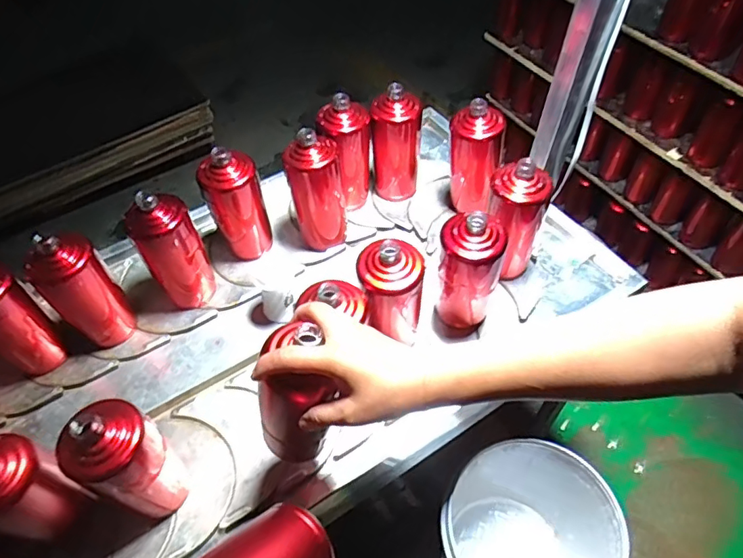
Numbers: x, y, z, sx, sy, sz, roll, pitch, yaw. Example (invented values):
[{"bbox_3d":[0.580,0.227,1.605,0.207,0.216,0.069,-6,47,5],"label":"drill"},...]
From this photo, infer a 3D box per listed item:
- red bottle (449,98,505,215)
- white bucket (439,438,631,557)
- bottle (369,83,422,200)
[{"bbox_3d":[0.165,-0.192,0.859,0.075,0.213,0.058,5,56,7],"label":"red bottle"},{"bbox_3d":[0.305,0.537,1.066,0.282,0.356,0.307,-2,55,2],"label":"white bucket"},{"bbox_3d":[0.040,-0.218,0.878,0.080,0.185,0.065,1,55,4],"label":"bottle"}]

